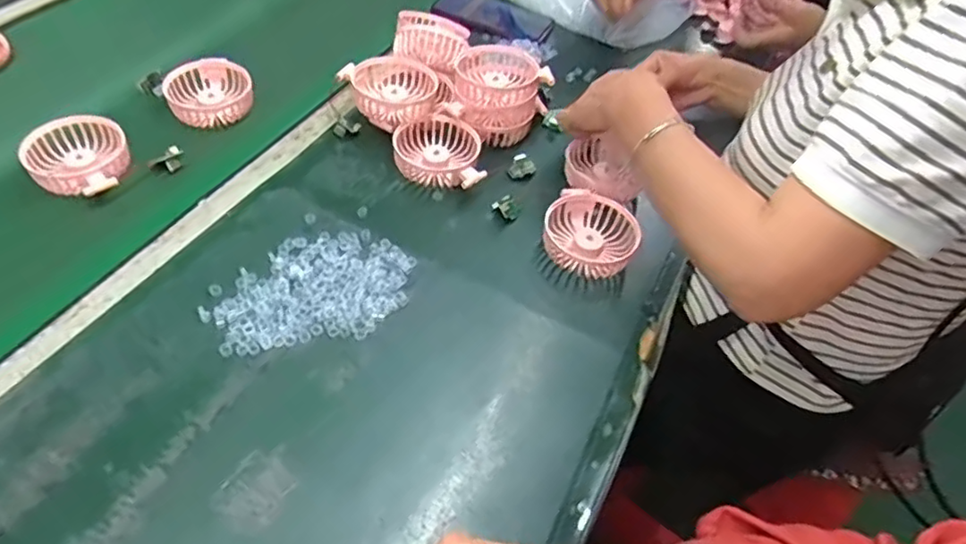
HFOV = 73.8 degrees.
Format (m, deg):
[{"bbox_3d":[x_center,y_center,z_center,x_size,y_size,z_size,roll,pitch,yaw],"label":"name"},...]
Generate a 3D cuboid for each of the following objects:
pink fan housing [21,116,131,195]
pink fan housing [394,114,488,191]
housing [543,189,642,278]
[{"bbox_3d":[-0.381,-0.109,0.611,0.086,0.035,0.091,6,49,-7],"label":"pink fan housing"},{"bbox_3d":[-0.043,-0.125,0.673,0.101,0.035,0.089,14,50,3],"label":"pink fan housing"},{"bbox_3d":[0.102,-0.035,0.617,0.088,0.034,0.083,6,49,-7],"label":"housing"}]

